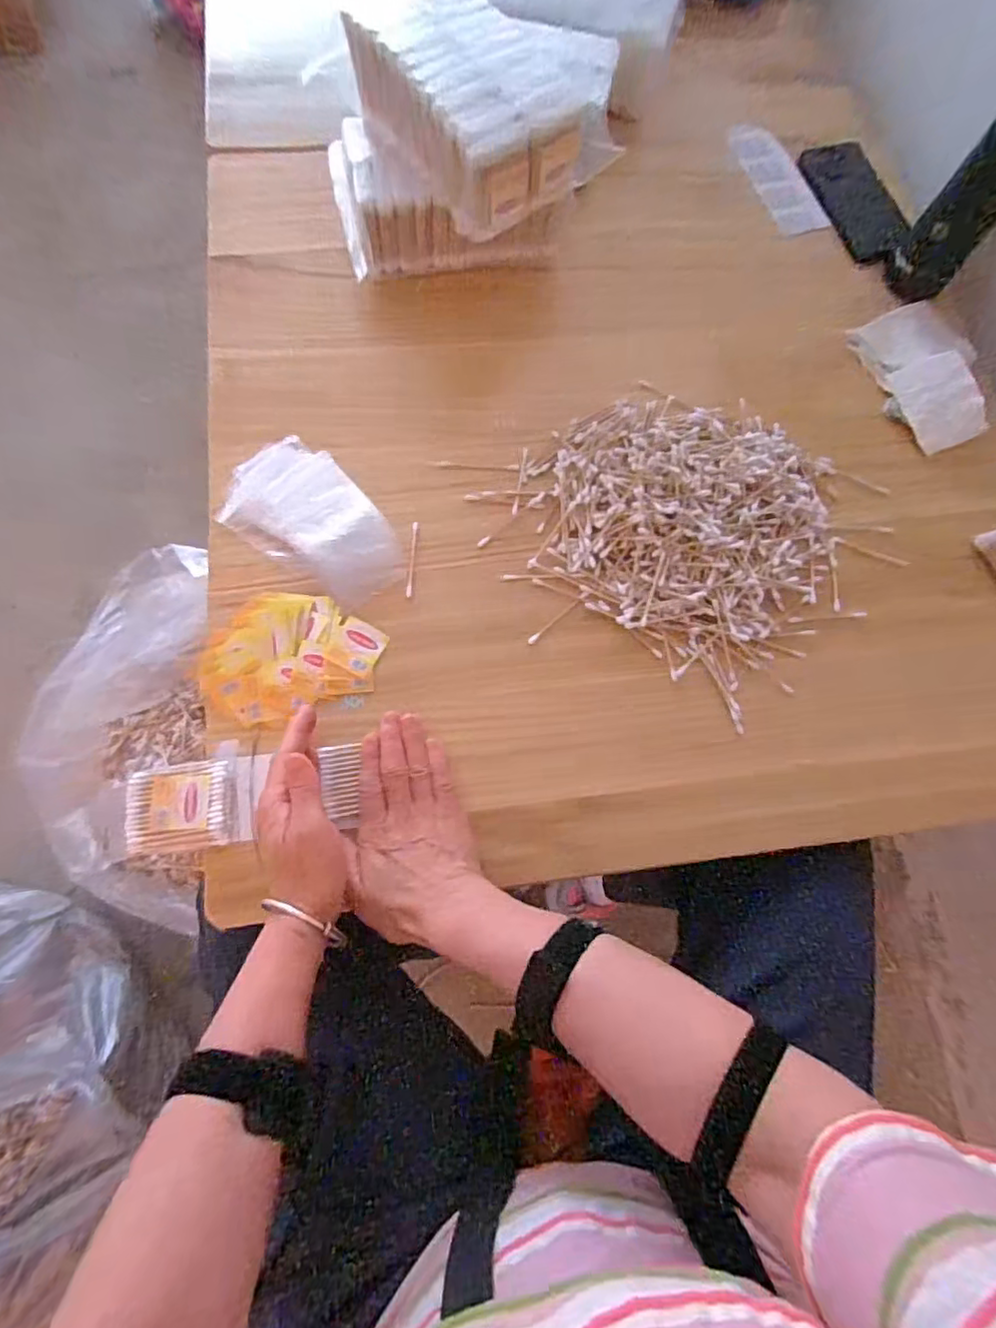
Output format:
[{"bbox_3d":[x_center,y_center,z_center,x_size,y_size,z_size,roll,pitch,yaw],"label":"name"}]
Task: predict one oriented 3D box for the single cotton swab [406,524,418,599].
[{"bbox_3d":[-0.072,-0.088,0.510,0.005,0.004,0.067,3,74,-1],"label":"single cotton swab"}]

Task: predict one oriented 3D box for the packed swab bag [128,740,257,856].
[{"bbox_3d":[-0.226,0.097,0.441,0.089,0.005,0.070,-6,74,-4],"label":"packed swab bag"}]

